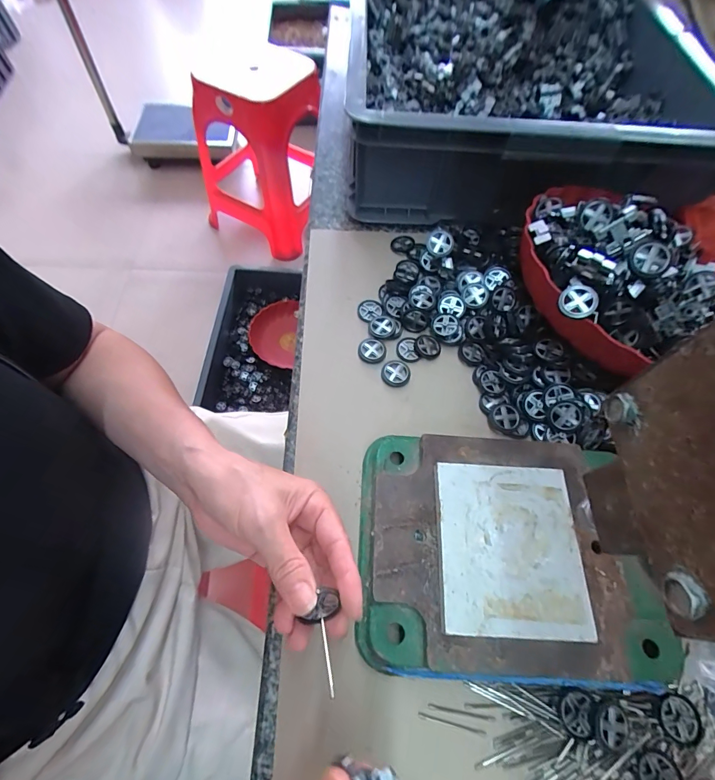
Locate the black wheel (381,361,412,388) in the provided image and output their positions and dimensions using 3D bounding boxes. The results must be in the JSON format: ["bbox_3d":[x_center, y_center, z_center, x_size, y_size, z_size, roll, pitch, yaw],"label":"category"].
[{"bbox_3d":[0.037,-0.017,0.366,0.027,0.005,0.028,19,64,7],"label":"black wheel"}]

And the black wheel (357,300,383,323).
[{"bbox_3d":[0.013,-0.084,0.403,0.025,0.005,0.024,1,63,-2],"label":"black wheel"}]

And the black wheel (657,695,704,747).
[{"bbox_3d":[0.211,0.215,0.249,0.027,0.004,0.026,1,63,-2],"label":"black wheel"}]

